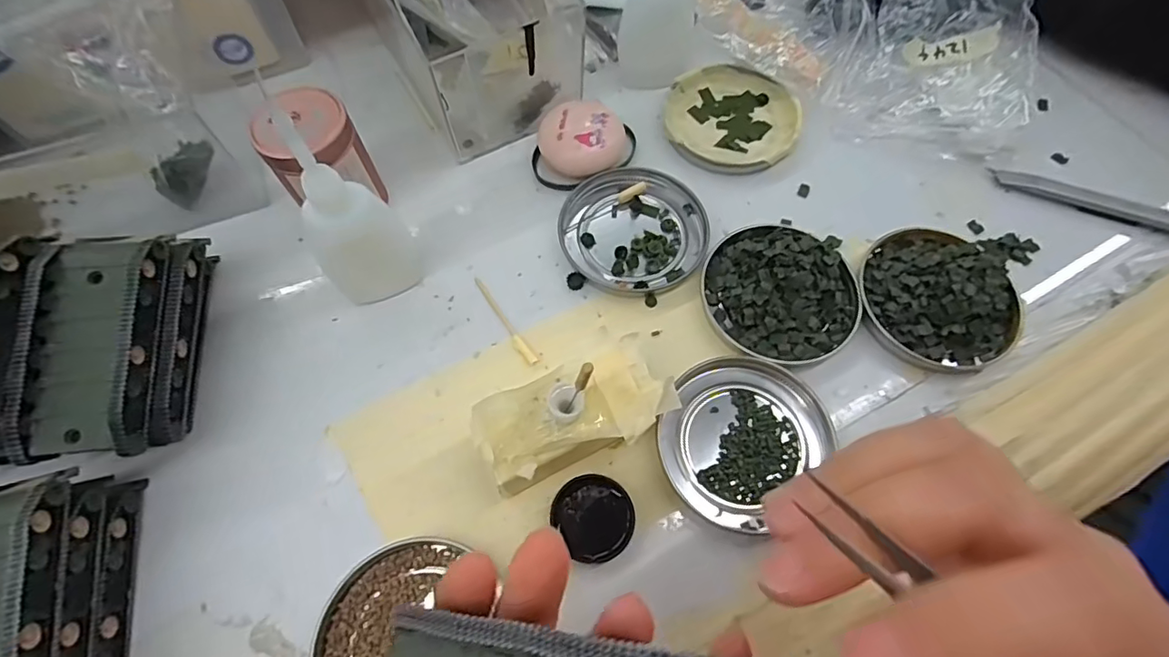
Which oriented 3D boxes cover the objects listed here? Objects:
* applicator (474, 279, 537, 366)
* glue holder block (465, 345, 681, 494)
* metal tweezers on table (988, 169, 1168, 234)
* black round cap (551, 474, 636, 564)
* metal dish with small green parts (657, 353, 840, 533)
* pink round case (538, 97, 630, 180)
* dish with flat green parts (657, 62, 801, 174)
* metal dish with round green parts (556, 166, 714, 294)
[{"bbox_3d":[-0.042,-0.004,0.283,0.006,0.004,0.058,-33,70,-14],"label":"applicator"},{"bbox_3d":[-0.002,0.040,0.241,0.083,0.040,0.039,-22,67,-10],"label":"glue holder block"},{"bbox_3d":[0.296,-0.067,0.305,0.127,0.010,0.015,22,67,10],"label":"metal tweezers on table"},{"bbox_3d":[0.005,0.083,0.242,0.033,0.004,0.036,0,65,0],"label":"black round cap"},{"bbox_3d":[0.070,0.048,0.253,0.067,0.008,0.075,40,72,17],"label":"metal dish with small green parts"},{"bbox_3d":[-0.002,-0.108,0.317,0.046,0.023,0.042,0,65,0],"label":"pink round case"},{"bbox_3d":[0.088,-0.127,0.334,0.079,0.009,0.076,0,65,0],"label":"dish with flat green parts"},{"bbox_3d":[0.027,-0.055,0.302,0.078,0.008,0.076,0,65,0],"label":"metal dish with round green parts"}]

